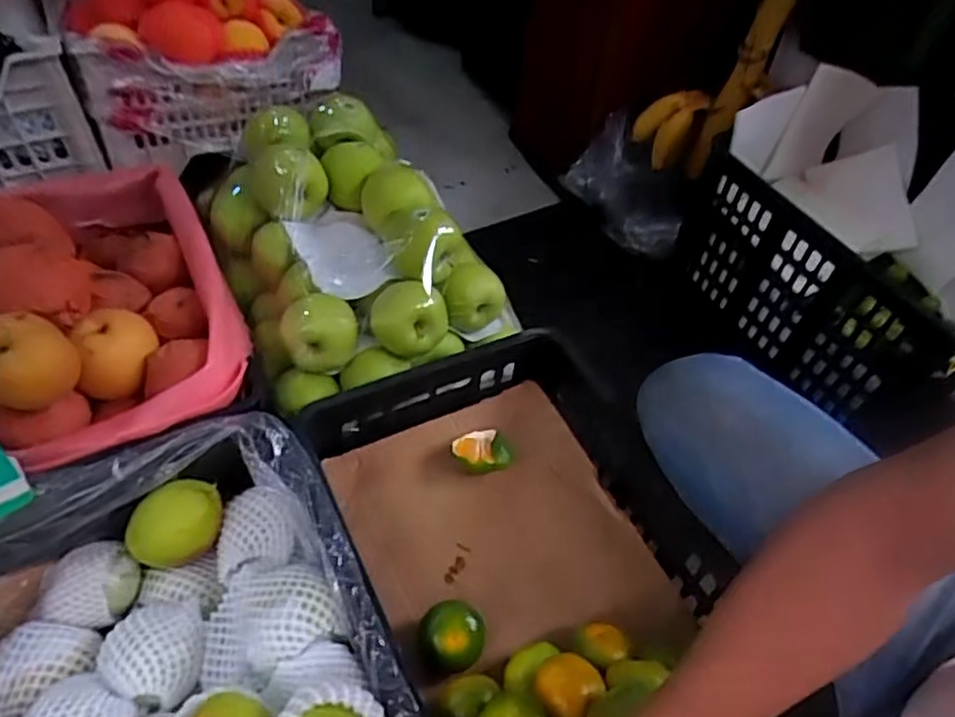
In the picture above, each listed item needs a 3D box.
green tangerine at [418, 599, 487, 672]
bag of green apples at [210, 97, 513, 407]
[{"bbox_3d":[-0.025,0.261,0.611,0.058,0.049,0.054,3,47,-3],"label":"green tangerine"},{"bbox_3d":[-0.173,-0.159,0.858,0.318,0.155,0.408,-23,54,-24],"label":"bag of green apples"}]

